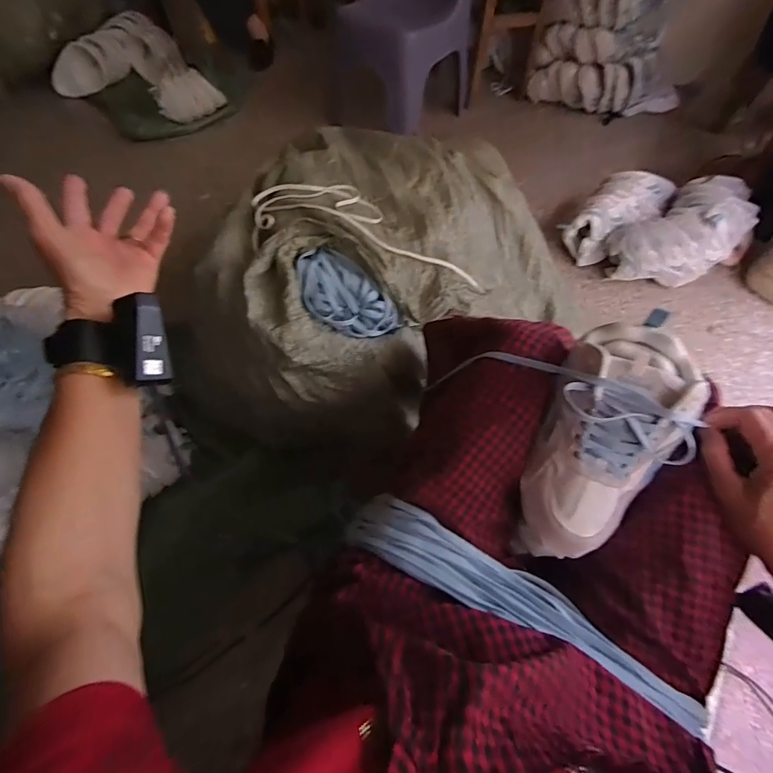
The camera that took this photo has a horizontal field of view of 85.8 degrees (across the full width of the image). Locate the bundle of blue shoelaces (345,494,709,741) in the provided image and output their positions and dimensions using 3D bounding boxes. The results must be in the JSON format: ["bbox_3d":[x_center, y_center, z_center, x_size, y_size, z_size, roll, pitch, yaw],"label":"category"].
[{"bbox_3d":[0.127,0.200,0.382,0.340,0.038,0.060,24,62,14],"label":"bundle of blue shoelaces"}]

